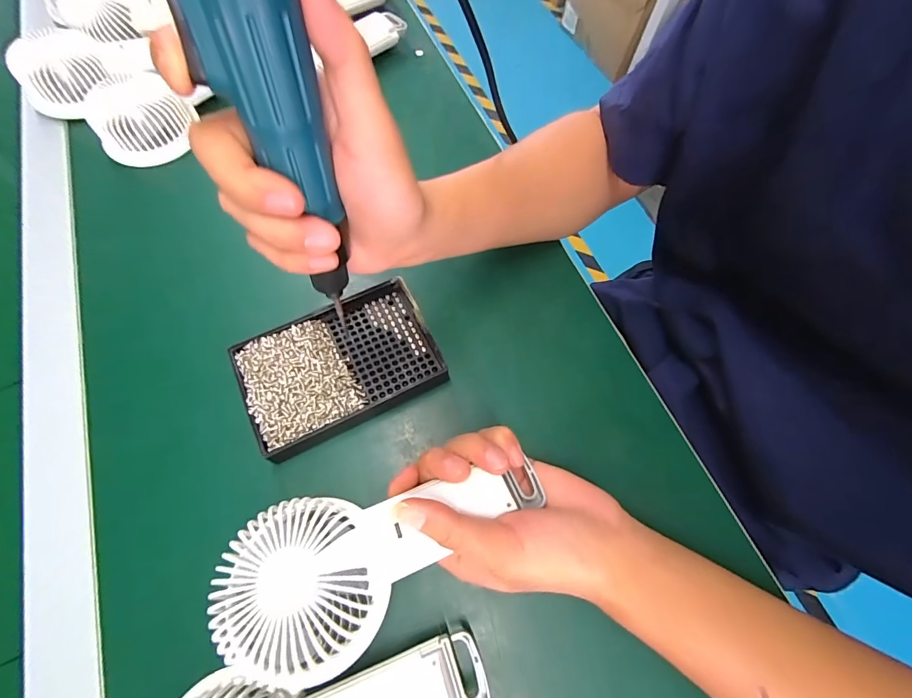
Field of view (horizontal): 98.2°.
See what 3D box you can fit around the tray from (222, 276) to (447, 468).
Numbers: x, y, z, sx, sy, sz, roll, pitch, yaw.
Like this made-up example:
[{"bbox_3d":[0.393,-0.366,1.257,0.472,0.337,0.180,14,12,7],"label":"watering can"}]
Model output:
[{"bbox_3d":[-0.086,0.012,0.297,0.136,0.026,0.094,-28,71,-13],"label":"tray"}]

